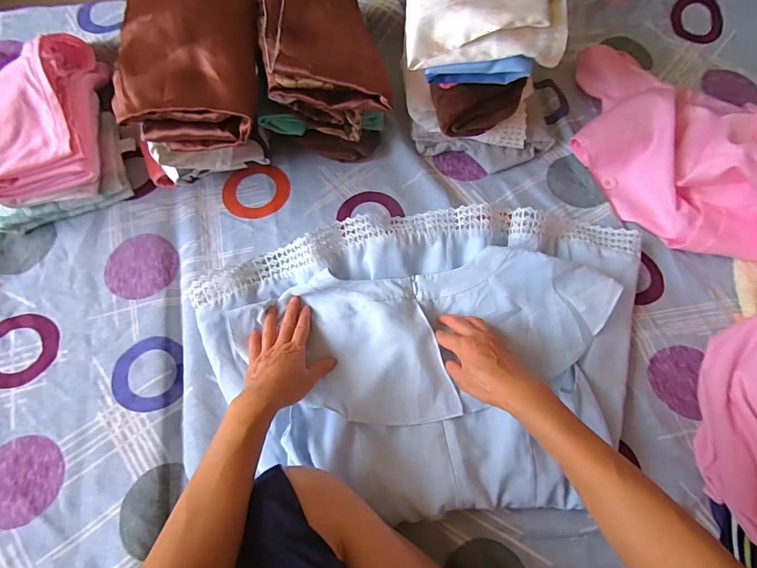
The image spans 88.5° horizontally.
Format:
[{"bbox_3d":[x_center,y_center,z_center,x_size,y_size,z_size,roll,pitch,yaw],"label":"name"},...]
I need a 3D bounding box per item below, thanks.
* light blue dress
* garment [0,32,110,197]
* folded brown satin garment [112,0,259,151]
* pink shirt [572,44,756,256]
[{"bbox_3d":[0.063,0.075,0.470,0.541,0.038,0.350,-6,72,-3],"label":"light blue dress"},{"bbox_3d":[-0.447,-0.238,0.512,0.120,0.081,0.266,-16,72,-7],"label":"garment"},{"bbox_3d":[-0.217,-0.302,0.455,0.150,0.064,0.288,-3,70,-3],"label":"folded brown satin garment"},{"bbox_3d":[0.454,-0.182,0.511,0.406,0.137,0.238,28,72,8],"label":"pink shirt"}]

